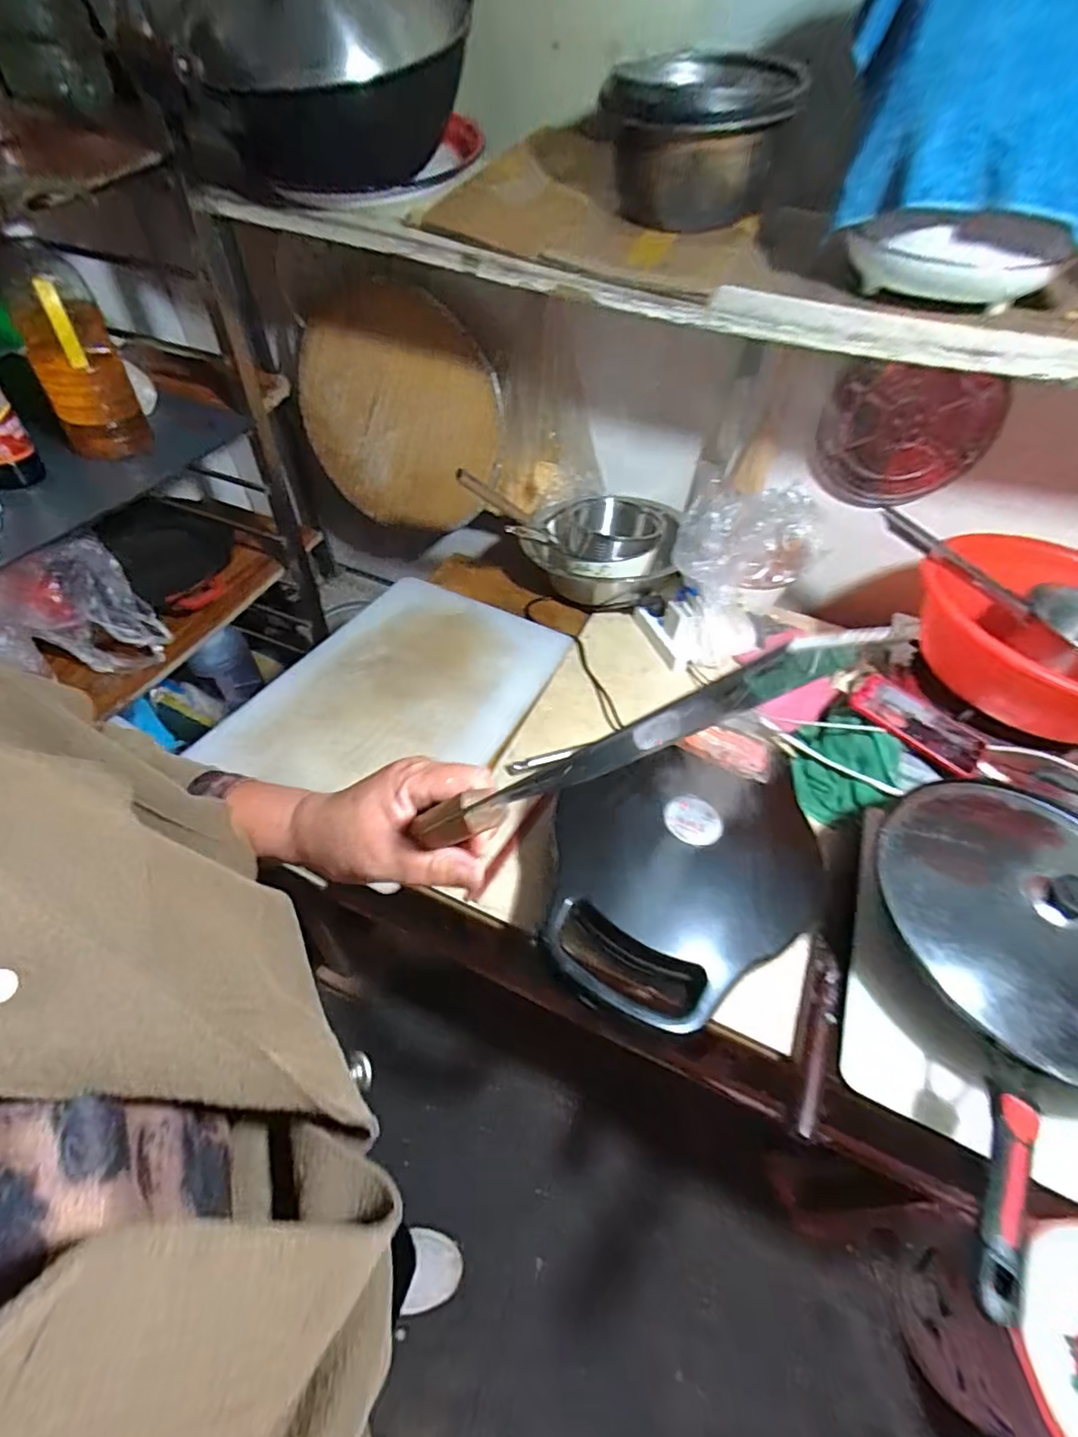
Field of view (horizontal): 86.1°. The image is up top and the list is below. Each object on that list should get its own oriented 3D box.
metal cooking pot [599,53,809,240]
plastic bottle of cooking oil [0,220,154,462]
[{"bbox_3d":[0.169,-0.639,0.649,0.179,0.133,0.176,2,51,-3],"label":"metal cooking pot"},{"bbox_3d":[-0.655,-0.514,0.822,0.099,0.258,0.086,0,51,-4],"label":"plastic bottle of cooking oil"}]

